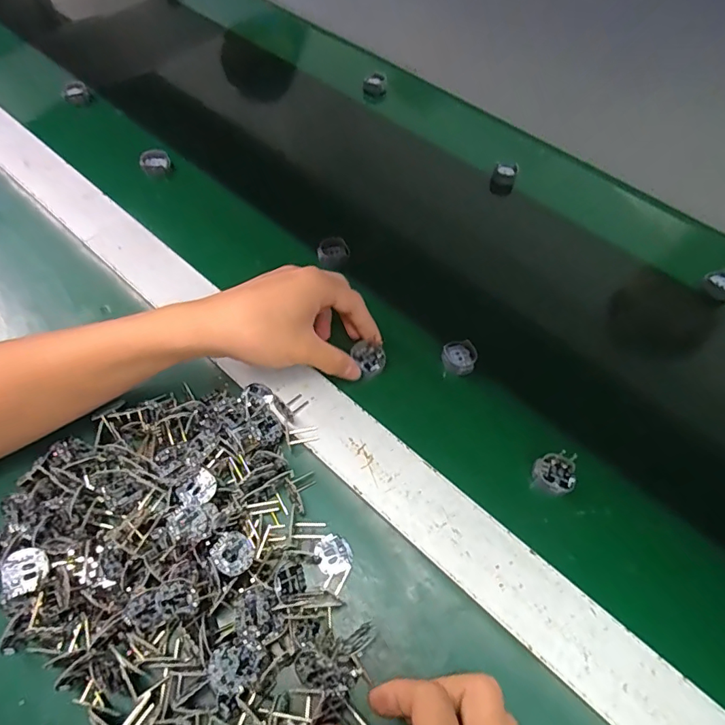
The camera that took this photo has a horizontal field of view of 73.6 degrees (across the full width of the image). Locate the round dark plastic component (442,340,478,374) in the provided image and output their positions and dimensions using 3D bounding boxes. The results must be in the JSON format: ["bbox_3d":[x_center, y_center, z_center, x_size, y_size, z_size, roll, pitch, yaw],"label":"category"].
[{"bbox_3d":[0.080,-0.005,0.401,0.027,0.010,0.028,1,58,-1],"label":"round dark plastic component"}]

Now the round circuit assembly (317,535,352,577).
[{"bbox_3d":[-0.017,0.123,0.309,0.021,0.004,0.024,-5,59,-5],"label":"round circuit assembly"}]

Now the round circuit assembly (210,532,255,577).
[{"bbox_3d":[-0.076,0.111,0.283,0.022,0.004,0.025,-26,63,-17],"label":"round circuit assembly"}]

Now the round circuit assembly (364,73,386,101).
[{"bbox_3d":[0.016,-0.348,0.614,0.027,0.026,0.027,1,58,-1],"label":"round circuit assembly"}]

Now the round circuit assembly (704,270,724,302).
[{"bbox_3d":[0.334,-0.072,0.449,0.031,0.011,0.027,-36,66,-21],"label":"round circuit assembly"}]

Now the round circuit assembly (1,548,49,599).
[{"bbox_3d":[-0.193,0.120,0.277,0.023,0.004,0.024,3,72,-11],"label":"round circuit assembly"}]

